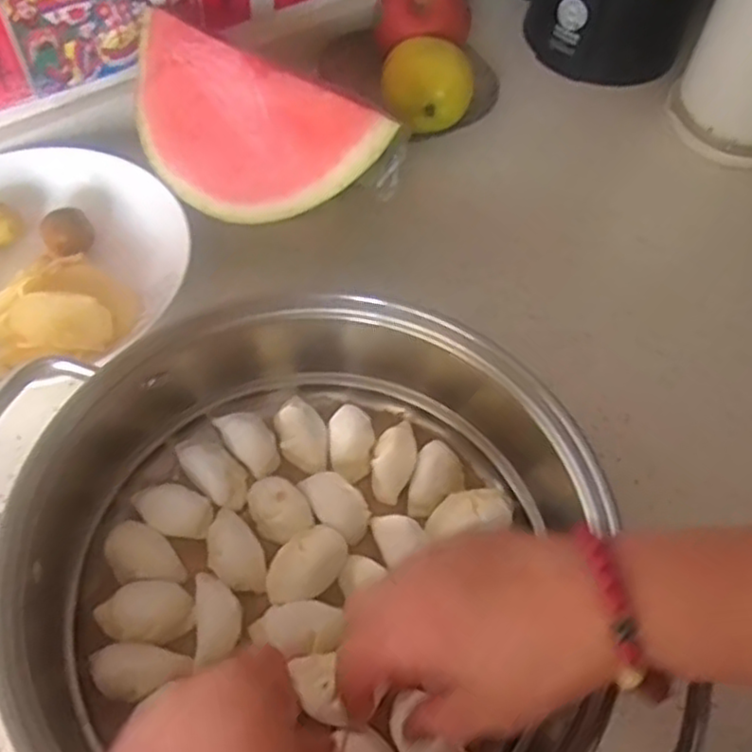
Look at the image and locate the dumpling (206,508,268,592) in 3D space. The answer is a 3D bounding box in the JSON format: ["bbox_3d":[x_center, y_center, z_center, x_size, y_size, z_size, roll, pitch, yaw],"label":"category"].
[{"bbox_3d":[-0.078,0.095,0.387,0.027,0.016,0.051,-30,65,-21],"label":"dumpling"}]

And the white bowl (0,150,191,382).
[{"bbox_3d":[-0.226,-0.072,0.472,0.170,0.044,0.186,2,58,-4],"label":"white bowl"}]

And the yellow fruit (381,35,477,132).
[{"bbox_3d":[0.040,-0.228,0.568,0.072,0.068,0.055,16,59,5],"label":"yellow fruit"}]

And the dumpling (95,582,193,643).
[{"bbox_3d":[-0.120,0.122,0.366,0.048,0.017,0.029,-3,58,-7],"label":"dumpling"}]

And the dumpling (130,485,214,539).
[{"bbox_3d":[-0.114,0.077,0.399,0.043,0.020,0.027,15,58,5],"label":"dumpling"}]

